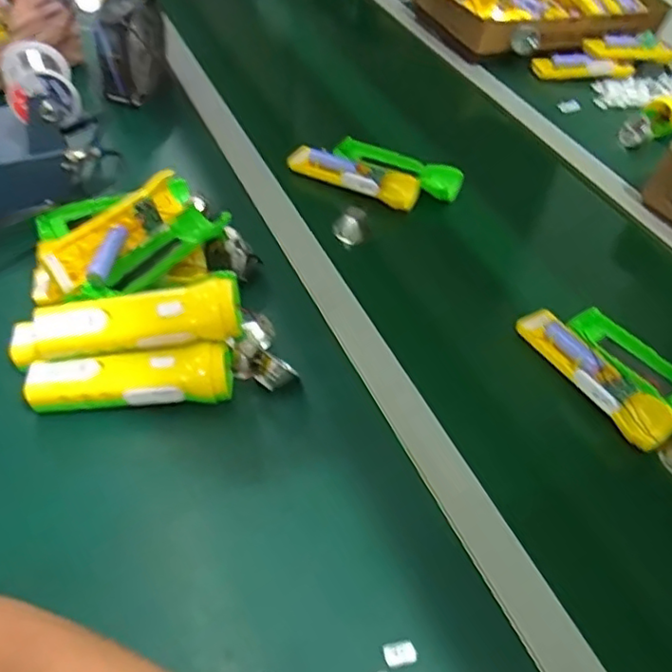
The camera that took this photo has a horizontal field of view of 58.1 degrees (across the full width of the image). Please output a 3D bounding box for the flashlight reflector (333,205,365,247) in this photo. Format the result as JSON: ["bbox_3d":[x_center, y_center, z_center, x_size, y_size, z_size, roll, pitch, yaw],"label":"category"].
[{"bbox_3d":[0.016,-0.130,0.708,0.036,0.046,0.020,1,25,-10],"label":"flashlight reflector"}]

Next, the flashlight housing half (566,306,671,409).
[{"bbox_3d":[0.294,0.034,0.576,0.062,0.024,0.166,-29,58,-28],"label":"flashlight housing half"}]

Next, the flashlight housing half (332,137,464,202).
[{"bbox_3d":[0.083,-0.223,0.779,0.172,0.024,0.053,26,51,15],"label":"flashlight housing half"}]

